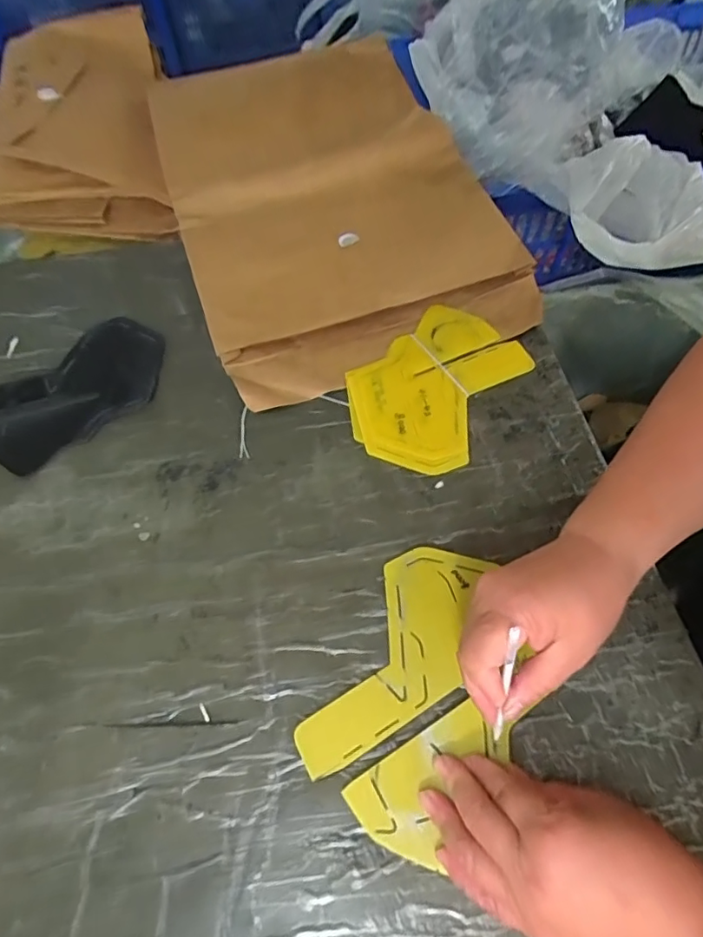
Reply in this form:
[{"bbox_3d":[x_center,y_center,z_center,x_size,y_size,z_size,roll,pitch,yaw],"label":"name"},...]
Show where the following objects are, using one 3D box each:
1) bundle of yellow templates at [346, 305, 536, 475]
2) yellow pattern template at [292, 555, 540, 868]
[{"bbox_3d":[0.080,-0.084,0.526,0.132,0.009,0.195,30,63,20],"label":"bundle of yellow templates"},{"bbox_3d":[0.045,0.147,0.377,0.122,0.007,0.195,14,60,12],"label":"yellow pattern template"}]

